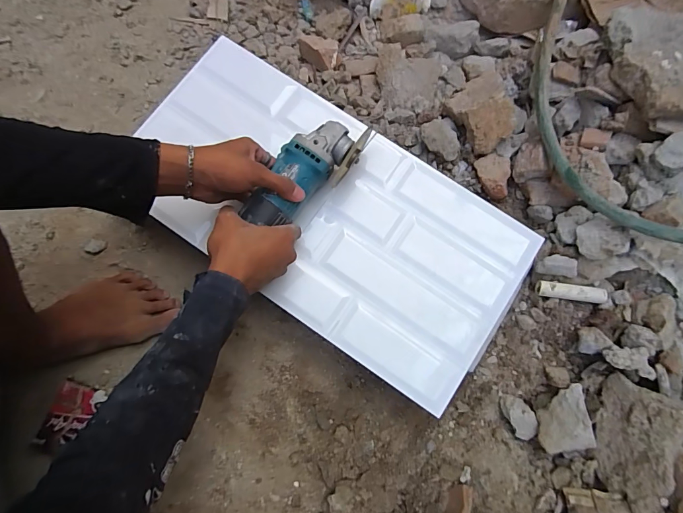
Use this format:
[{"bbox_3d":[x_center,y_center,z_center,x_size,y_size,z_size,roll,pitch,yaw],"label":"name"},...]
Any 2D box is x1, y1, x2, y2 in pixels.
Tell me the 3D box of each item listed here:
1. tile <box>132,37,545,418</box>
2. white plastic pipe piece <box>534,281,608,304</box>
[{"bbox_3d":[-0.029,-0.066,0.548,0.586,0.014,0.293,34,81,5],"label":"tile"},{"bbox_3d":[0.340,0.053,0.550,0.094,0.024,0.022,8,78,3],"label":"white plastic pipe piece"}]

